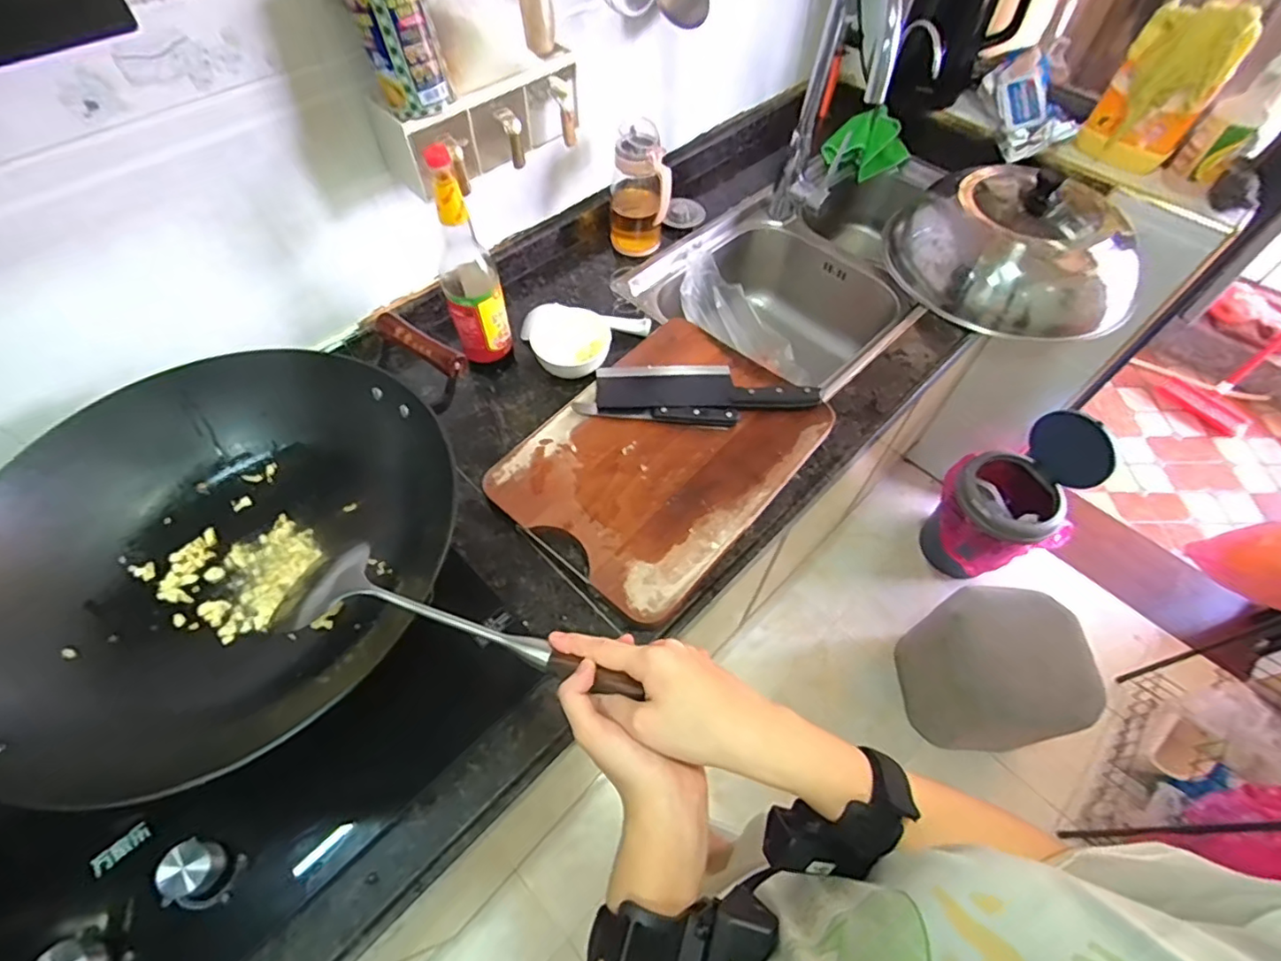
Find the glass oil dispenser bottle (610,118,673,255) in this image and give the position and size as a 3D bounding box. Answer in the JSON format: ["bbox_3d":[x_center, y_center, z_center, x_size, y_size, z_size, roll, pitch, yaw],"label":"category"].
[{"bbox_3d":[-0.002,-0.446,0.926,0.087,0.188,0.084,-4,57,-3],"label":"glass oil dispenser bottle"}]

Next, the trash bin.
[{"bbox_3d":[0.881,0.050,1.416,0.293,0.379,0.246,-17,59,-12],"label":"trash bin"}]

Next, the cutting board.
[{"bbox_3d":[0.036,-0.038,0.746,0.276,0.033,0.387,36,64,20],"label":"cutting board"}]

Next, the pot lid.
[{"bbox_3d":[0.626,-0.415,0.996,0.370,0.133,0.362,0,57,-1],"label":"pot lid"}]

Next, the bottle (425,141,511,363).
[{"bbox_3d":[-0.209,-0.258,0.708,0.068,0.256,0.056,-17,59,-12],"label":"bottle"}]

